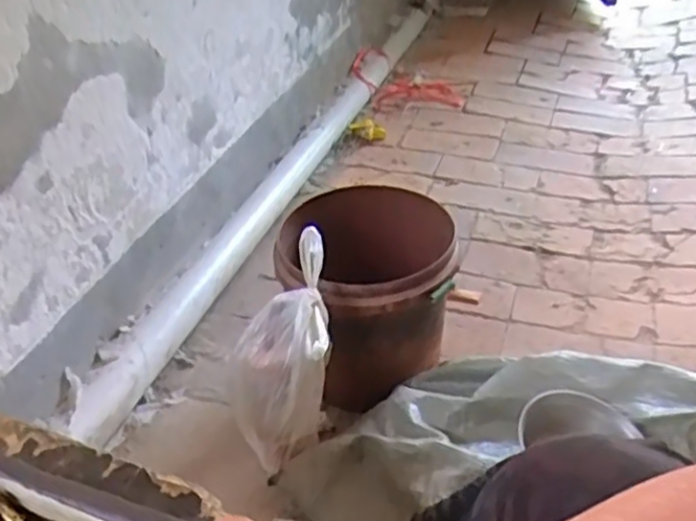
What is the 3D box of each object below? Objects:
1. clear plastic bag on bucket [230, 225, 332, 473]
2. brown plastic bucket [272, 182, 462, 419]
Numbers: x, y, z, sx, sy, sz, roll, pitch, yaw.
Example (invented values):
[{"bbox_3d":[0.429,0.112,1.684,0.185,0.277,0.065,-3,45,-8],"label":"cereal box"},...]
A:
[{"bbox_3d":[-0.086,0.131,0.875,0.135,0.282,0.119,-5,36,-2],"label":"clear plastic bag on bucket"},{"bbox_3d":[0.027,0.049,1.043,0.250,0.250,0.250,-3,36,2],"label":"brown plastic bucket"}]

